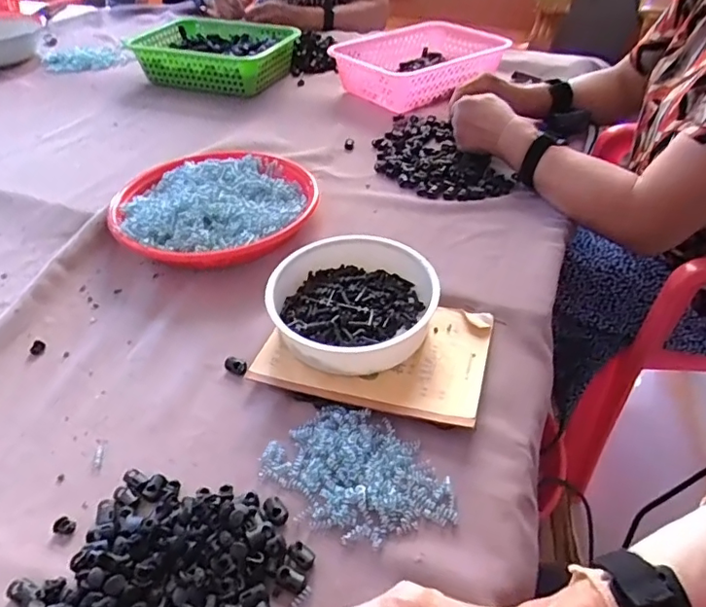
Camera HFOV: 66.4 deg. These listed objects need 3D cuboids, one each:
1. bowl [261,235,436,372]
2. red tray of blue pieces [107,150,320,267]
[{"bbox_3d":[-0.003,0.001,0.534,0.159,0.048,0.161,-1,41,1],"label":"bowl"},{"bbox_3d":[-0.168,-0.122,0.685,0.237,0.049,0.229,-1,41,0],"label":"red tray of blue pieces"}]

